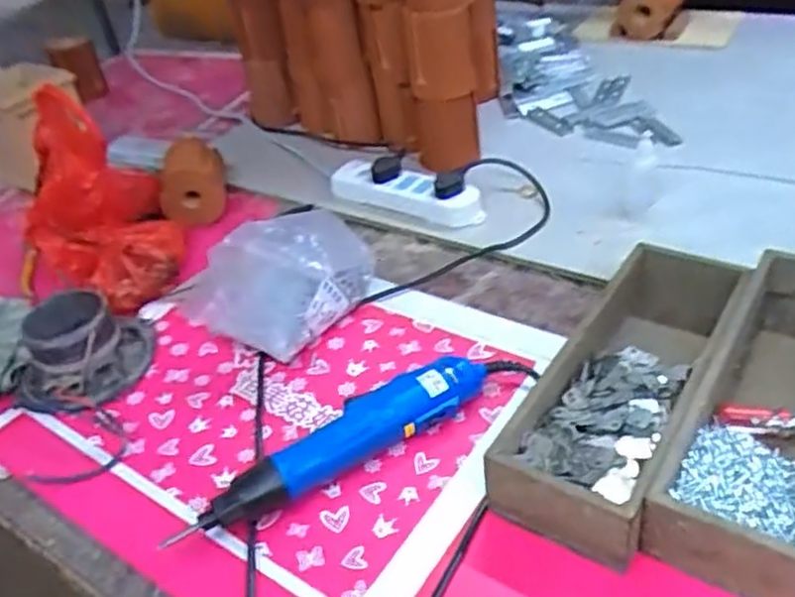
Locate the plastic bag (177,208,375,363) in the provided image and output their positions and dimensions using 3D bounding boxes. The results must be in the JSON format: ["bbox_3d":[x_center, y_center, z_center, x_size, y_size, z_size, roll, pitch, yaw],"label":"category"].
[{"bbox_3d":[-0.109,-0.022,0.652,0.183,0.120,0.118,-20,39,-13],"label":"plastic bag"}]

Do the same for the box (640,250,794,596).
[{"bbox_3d":[0.274,0.077,0.507,0.096,0.072,0.283,17,45,31],"label":"box"}]

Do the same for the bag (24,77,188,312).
[{"bbox_3d":[-0.322,-0.113,0.740,0.133,0.200,0.163,-24,40,-17],"label":"bag"}]

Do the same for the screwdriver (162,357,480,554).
[{"bbox_3d":[-0.046,0.113,0.548,0.274,0.037,0.047,-26,40,-19],"label":"screwdriver"}]

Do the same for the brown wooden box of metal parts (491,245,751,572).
[{"bbox_3d":[0.183,0.062,0.550,0.100,0.066,0.293,17,45,30],"label":"brown wooden box of metal parts"}]

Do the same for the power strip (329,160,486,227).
[{"bbox_3d":[0.001,-0.127,0.835,0.199,0.035,0.062,22,48,34],"label":"power strip"}]

